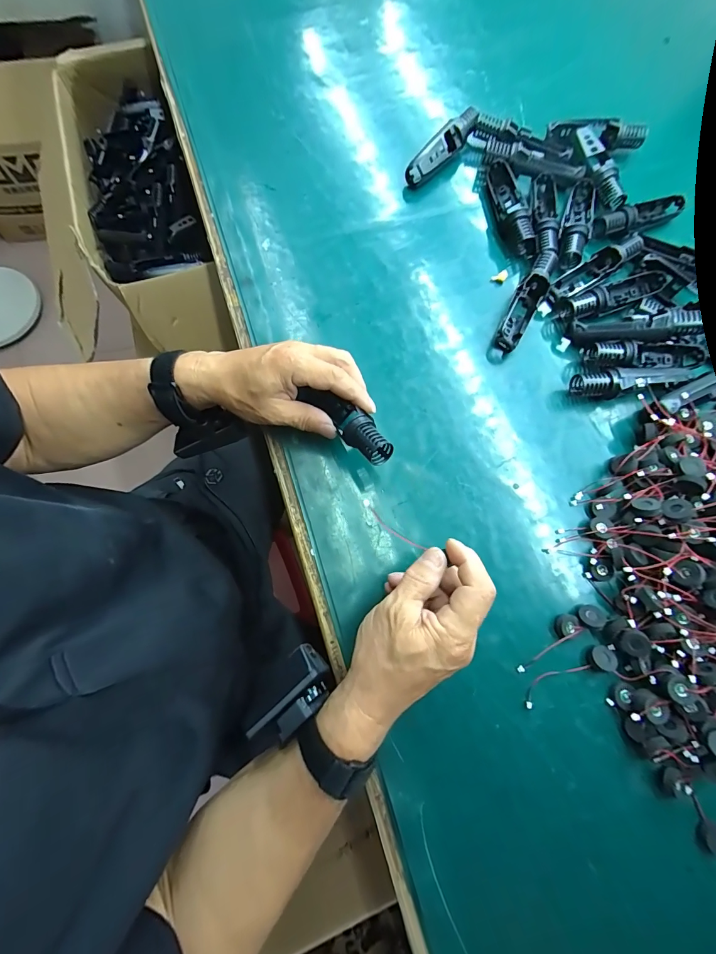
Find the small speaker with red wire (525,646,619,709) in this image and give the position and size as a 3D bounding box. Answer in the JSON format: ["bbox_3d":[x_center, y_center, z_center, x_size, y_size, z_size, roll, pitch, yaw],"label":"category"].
[{"bbox_3d":[0.184,0.173,0.324,0.089,0.010,0.020,-21,78,-7],"label":"small speaker with red wire"}]

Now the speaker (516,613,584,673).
[{"bbox_3d":[0.168,0.146,0.331,0.072,0.008,0.018,-31,79,-9],"label":"speaker"}]

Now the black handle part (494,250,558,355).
[{"bbox_3d":[0.183,-0.191,0.405,0.027,0.026,0.119,30,77,5],"label":"black handle part"}]

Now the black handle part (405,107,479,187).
[{"bbox_3d":[0.104,-0.402,0.452,0.025,0.027,0.115,43,78,8],"label":"black handle part"}]

